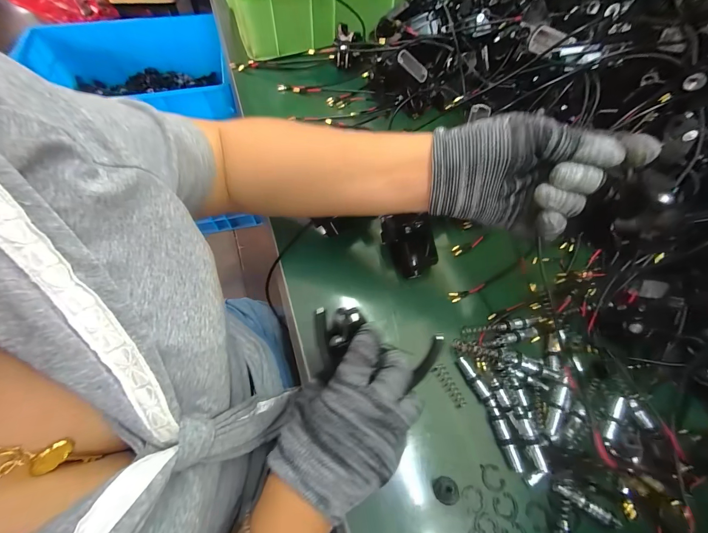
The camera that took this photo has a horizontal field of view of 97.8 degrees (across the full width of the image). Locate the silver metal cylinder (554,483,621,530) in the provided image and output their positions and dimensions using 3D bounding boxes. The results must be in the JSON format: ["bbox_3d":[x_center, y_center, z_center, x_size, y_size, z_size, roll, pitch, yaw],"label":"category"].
[{"bbox_3d":[0.189,0.194,0.251,0.047,0.008,0.010,33,66,14],"label":"silver metal cylinder"}]

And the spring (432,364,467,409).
[{"bbox_3d":[0.093,0.115,0.297,0.009,0.009,0.041,-26,66,-15],"label":"spring"}]

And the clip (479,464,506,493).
[{"bbox_3d":[0.119,0.182,0.265,0.019,0.004,0.019,4,62,0],"label":"clip"}]

